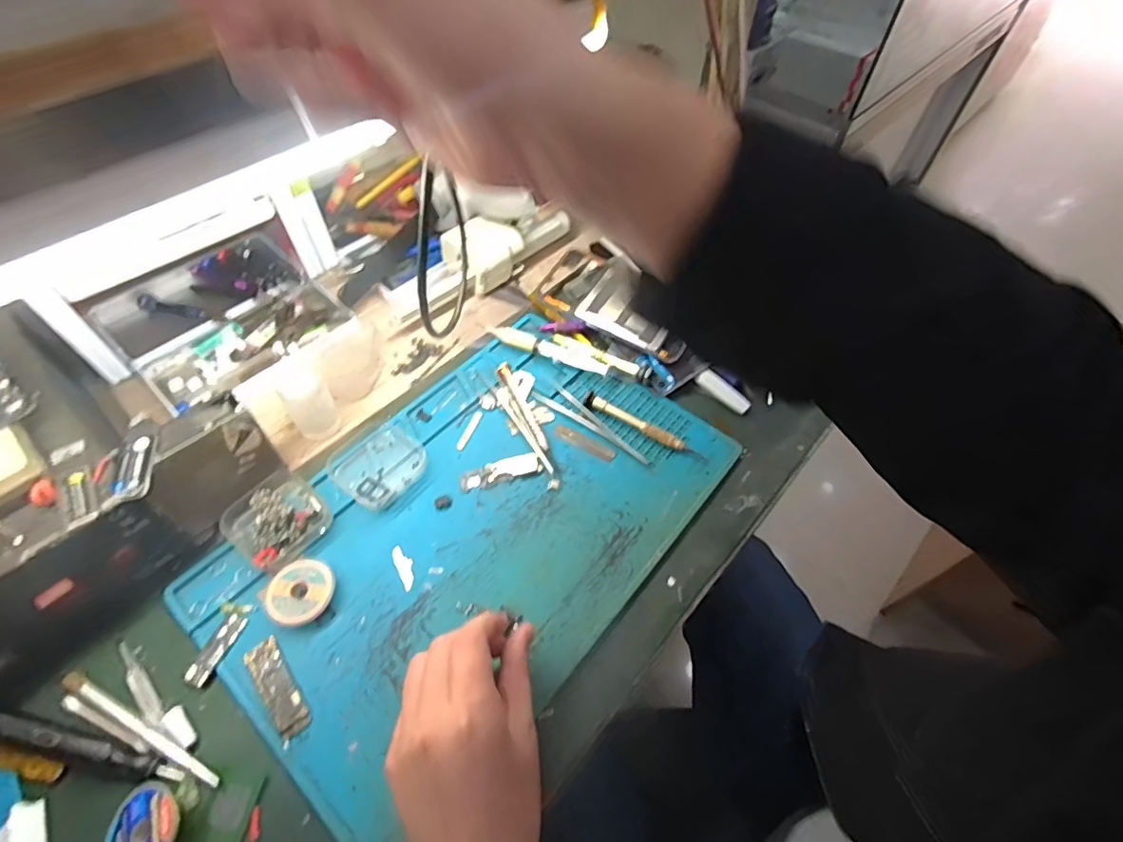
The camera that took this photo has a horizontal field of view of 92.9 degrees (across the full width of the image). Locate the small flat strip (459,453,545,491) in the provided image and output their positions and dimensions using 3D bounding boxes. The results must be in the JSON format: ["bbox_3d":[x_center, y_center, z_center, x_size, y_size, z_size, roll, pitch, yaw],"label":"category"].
[{"bbox_3d":[-0.050,0.041,0.438,0.066,0.005,0.020,-13,56,-10],"label":"small flat strip"}]

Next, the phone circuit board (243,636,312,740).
[{"bbox_3d":[-0.180,0.168,0.340,0.020,0.004,0.064,-36,63,-23],"label":"phone circuit board"}]

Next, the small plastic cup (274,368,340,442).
[{"bbox_3d":[-0.205,-0.011,0.441,0.034,0.057,0.032,0,55,-1],"label":"small plastic cup"}]

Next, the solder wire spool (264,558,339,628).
[{"bbox_3d":[-0.180,0.119,0.372,0.044,0.012,0.045,0,55,-1],"label":"solder wire spool"}]

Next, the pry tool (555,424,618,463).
[{"bbox_3d":[0.021,0.018,0.455,0.055,0.004,0.013,28,59,17],"label":"pry tool"}]

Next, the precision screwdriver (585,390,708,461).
[{"bbox_3d":[0.071,0.004,0.460,0.113,0.009,0.014,25,58,16],"label":"precision screwdriver"}]

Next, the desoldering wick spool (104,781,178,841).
[{"bbox_3d":[-0.230,0.226,0.293,0.040,0.012,0.044,7,55,4],"label":"desoldering wick spool"}]

